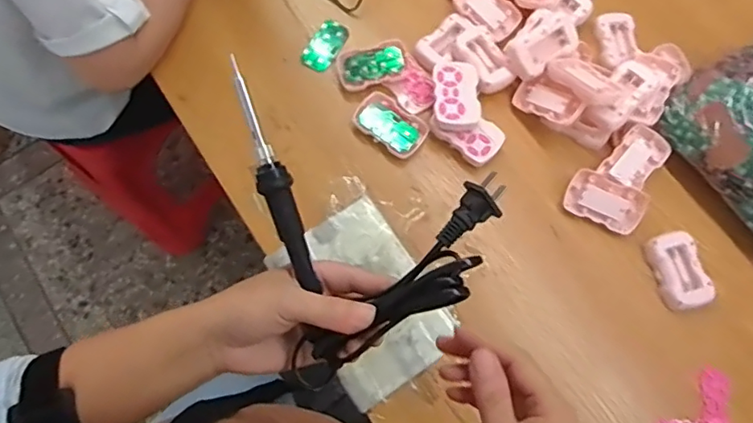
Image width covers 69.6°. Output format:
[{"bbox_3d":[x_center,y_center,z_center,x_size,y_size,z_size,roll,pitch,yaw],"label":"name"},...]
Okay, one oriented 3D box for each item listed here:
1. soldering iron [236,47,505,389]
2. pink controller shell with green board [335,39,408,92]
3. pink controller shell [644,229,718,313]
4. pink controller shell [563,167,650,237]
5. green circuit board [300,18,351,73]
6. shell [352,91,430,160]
[{"bbox_3d":[0.002,0.007,0.357,0.144,0.084,0.186,-10,76,-4],"label":"soldering iron"},{"bbox_3d":[-0.005,-0.188,0.698,0.089,0.027,0.051,-14,74,-6],"label":"pink controller shell with green board"},{"bbox_3d":[0.350,0.069,0.629,0.056,0.017,0.087,-13,74,-5],"label":"pink controller shell"},{"bbox_3d":[0.272,-0.011,0.647,0.088,0.018,0.054,26,99,6],"label":"pink controller shell"},{"bbox_3d":[-0.067,-0.218,0.714,0.042,0.010,0.075,28,75,7],"label":"green circuit board"},{"bbox_3d":[0.018,-0.107,0.677,0.089,0.020,0.057,34,76,8],"label":"shell"}]

